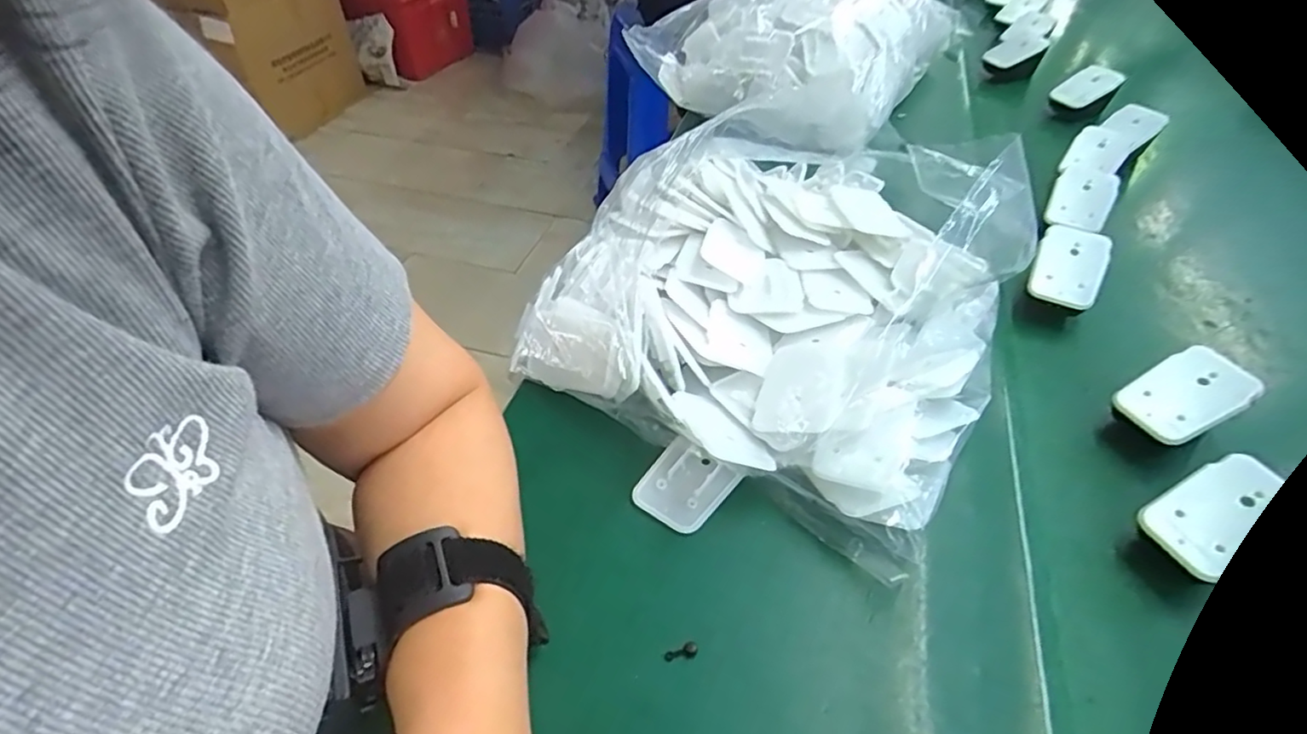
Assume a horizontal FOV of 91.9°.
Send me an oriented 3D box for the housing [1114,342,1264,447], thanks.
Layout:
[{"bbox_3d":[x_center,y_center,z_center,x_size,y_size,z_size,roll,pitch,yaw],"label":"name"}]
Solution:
[{"bbox_3d":[0.298,0.017,0.357,0.060,0.015,0.042,-31,52,3],"label":"housing"}]

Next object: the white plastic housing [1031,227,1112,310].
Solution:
[{"bbox_3d":[0.288,-0.070,0.438,0.043,0.011,0.056,23,81,23],"label":"white plastic housing"}]

